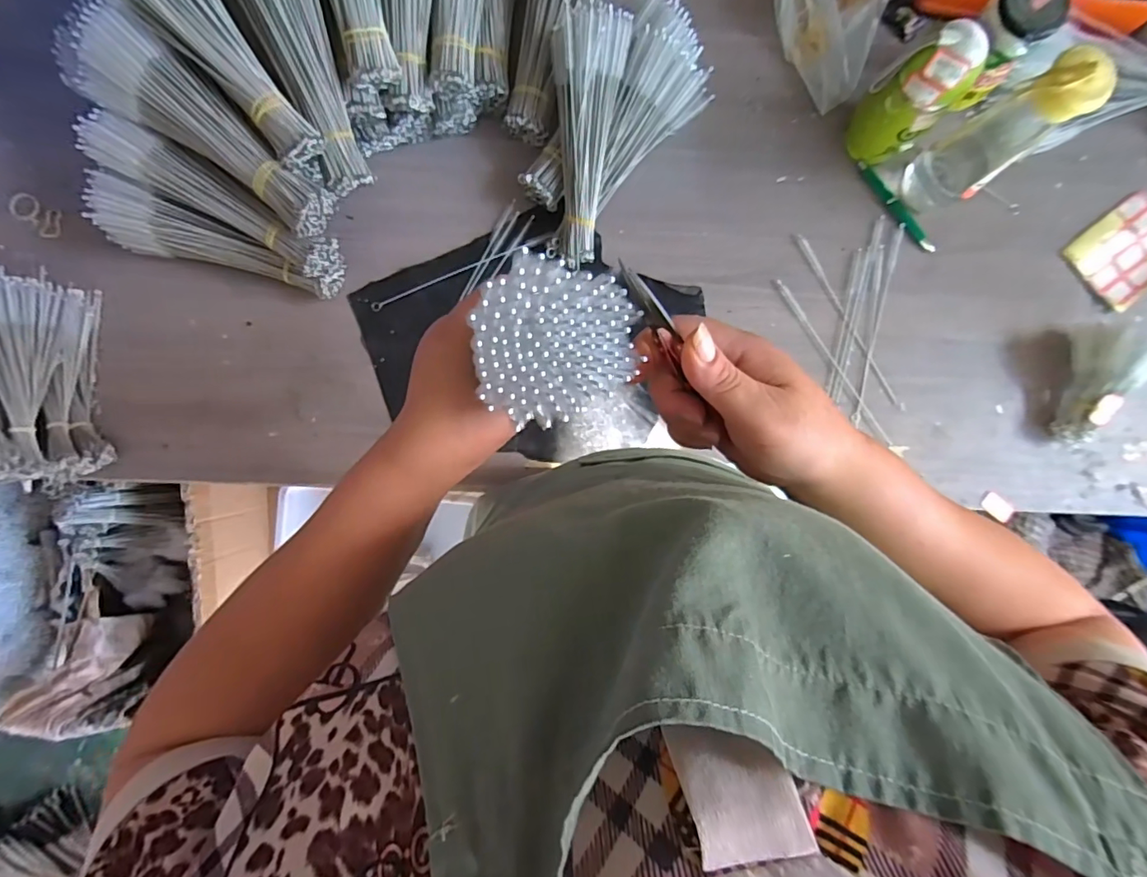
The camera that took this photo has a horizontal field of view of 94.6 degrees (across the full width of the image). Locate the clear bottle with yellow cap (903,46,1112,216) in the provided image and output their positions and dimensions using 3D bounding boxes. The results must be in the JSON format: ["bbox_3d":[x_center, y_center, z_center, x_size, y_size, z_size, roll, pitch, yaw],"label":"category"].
[{"bbox_3d":[0.417,-0.297,0.517,0.068,0.199,0.061,-36,91,-2],"label":"clear bottle with yellow cap"}]

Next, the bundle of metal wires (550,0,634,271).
[{"bbox_3d":[0.014,-0.310,0.560,0.075,0.045,0.246,3,109,-2],"label":"bundle of metal wires"}]

